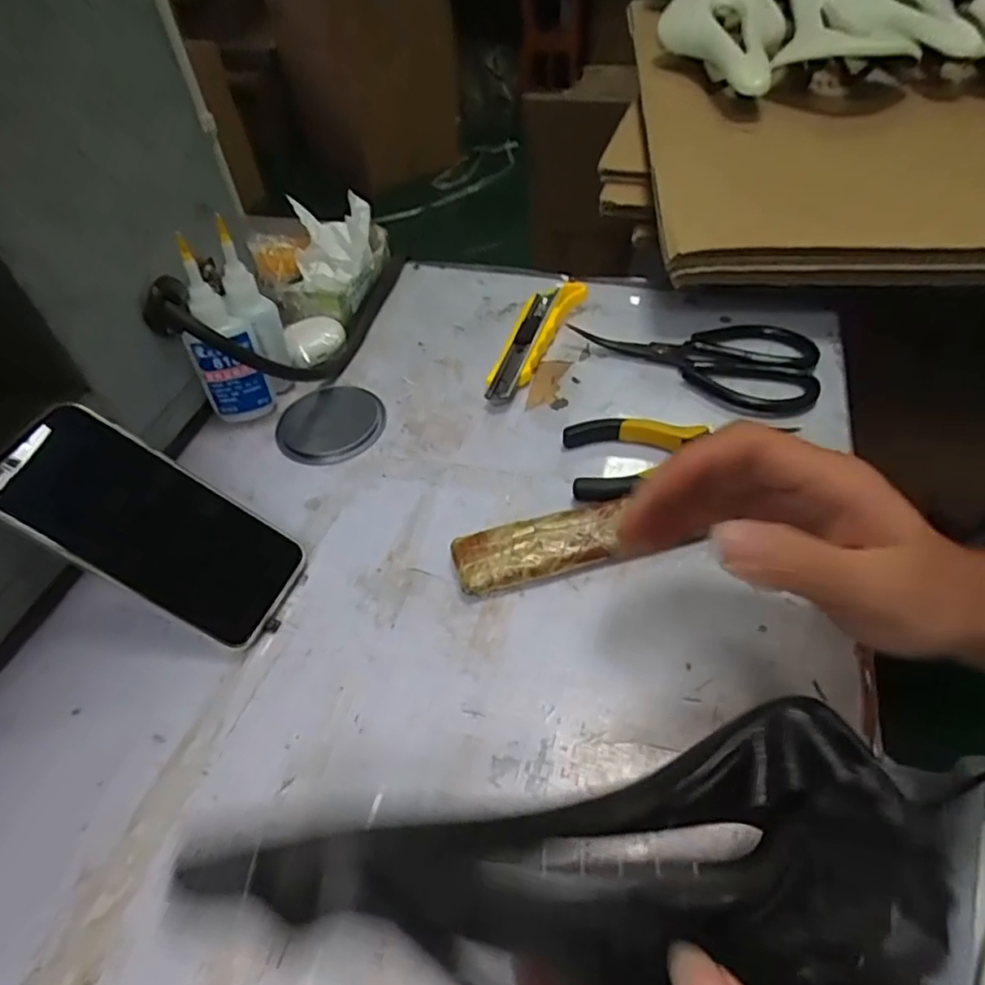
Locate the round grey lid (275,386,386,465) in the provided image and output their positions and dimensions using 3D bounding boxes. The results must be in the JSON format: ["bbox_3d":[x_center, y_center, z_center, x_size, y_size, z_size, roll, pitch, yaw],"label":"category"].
[{"bbox_3d":[-0.123,-0.054,0.476,0.080,0.006,0.081,-3,49,3],"label":"round grey lid"}]

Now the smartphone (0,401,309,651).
[{"bbox_3d":[-0.190,0.018,0.353,0.161,0.012,0.075,35,52,-13],"label":"smartphone"}]

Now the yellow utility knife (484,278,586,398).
[{"bbox_3d":[0.032,-0.125,0.511,0.037,0.021,0.153,18,53,20],"label":"yellow utility knife"}]

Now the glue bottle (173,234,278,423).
[{"bbox_3d":[-0.195,-0.107,0.446,0.043,0.128,0.029,-15,49,-8],"label":"glue bottle"}]

